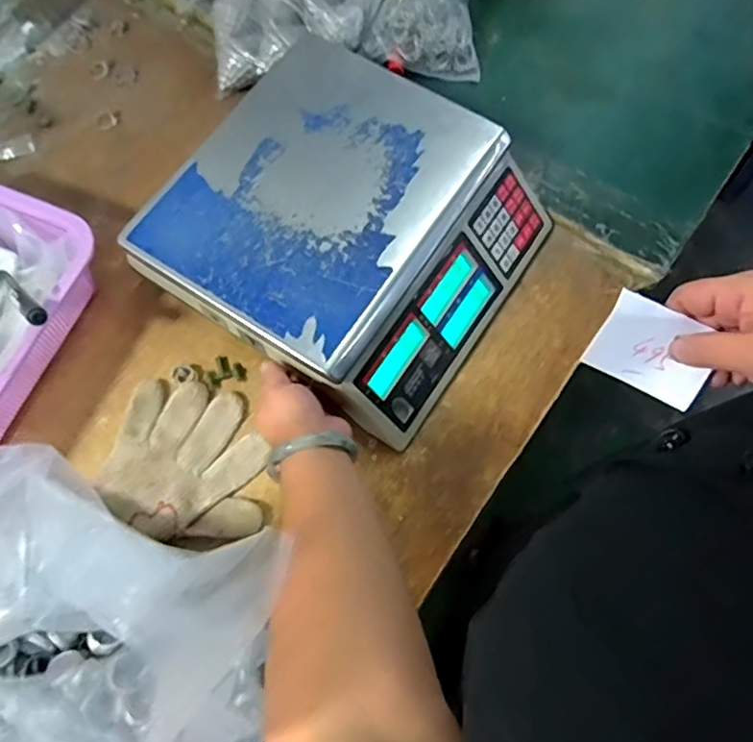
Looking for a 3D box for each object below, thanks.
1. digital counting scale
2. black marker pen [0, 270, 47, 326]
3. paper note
[{"bbox_3d":[-0.022,-0.123,0.552,0.284,0.099,0.281,31,73,12],"label":"digital counting scale"},{"bbox_3d":[-0.310,-0.064,0.524,0.145,0.017,0.016,26,69,45],"label":"black marker pen"},{"bbox_3d":[0.173,-0.013,0.377,0.070,0.009,0.052,27,113,4],"label":"paper note"}]

